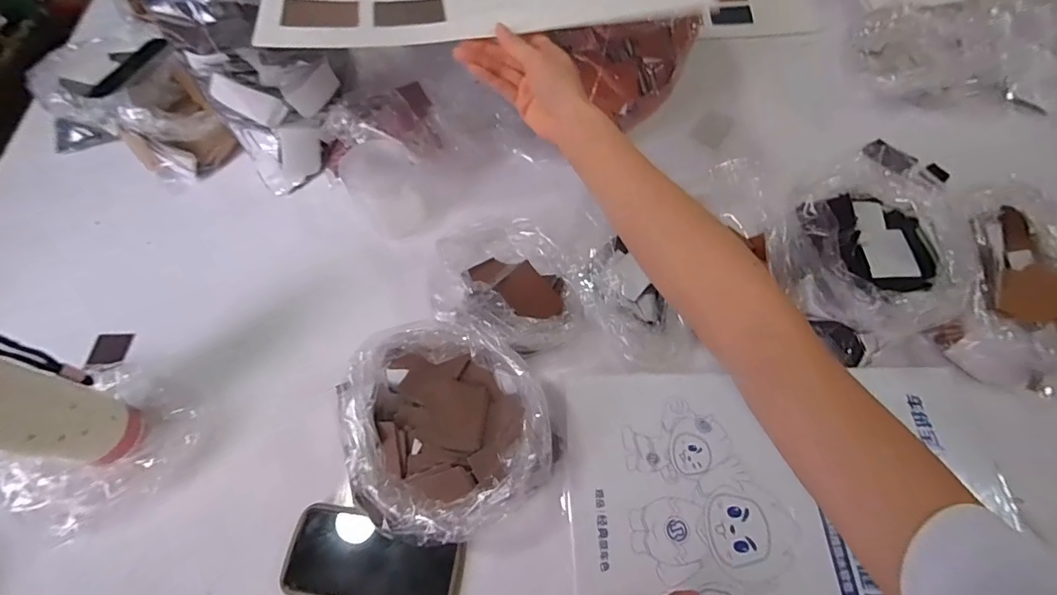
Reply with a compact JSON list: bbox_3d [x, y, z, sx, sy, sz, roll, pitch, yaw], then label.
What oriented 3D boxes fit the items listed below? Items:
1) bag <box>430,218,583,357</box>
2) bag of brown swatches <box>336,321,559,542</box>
[{"bbox_3d":[-0.034,-0.018,0.571,0.151,0.062,0.197,-25,64,-9],"label":"bag"},{"bbox_3d":[-0.074,0.130,0.477,0.189,0.102,0.191,-8,63,-1],"label":"bag of brown swatches"}]

